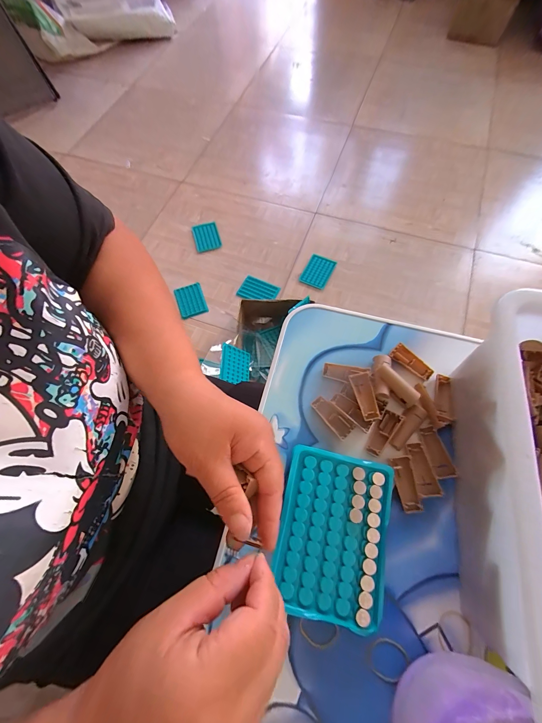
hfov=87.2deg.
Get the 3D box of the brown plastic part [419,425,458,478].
[{"bbox_3d":[0.166,0.091,0.286,0.019,0.005,0.048,-13,68,-4],"label":"brown plastic part"}]

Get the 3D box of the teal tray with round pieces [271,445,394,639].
[{"bbox_3d":[0.056,0.153,0.259,0.095,0.018,0.129,10,68,6],"label":"teal tray with round pieces"}]

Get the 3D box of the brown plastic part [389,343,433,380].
[{"bbox_3d":[0.160,0.001,0.323,0.049,0.011,0.020,38,73,16],"label":"brown plastic part"}]

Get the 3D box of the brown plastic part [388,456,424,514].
[{"bbox_3d":[0.133,0.120,0.279,0.018,0.009,0.049,-10,67,-3],"label":"brown plastic part"}]

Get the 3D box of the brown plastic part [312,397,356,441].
[{"bbox_3d":[0.064,0.058,0.301,0.020,0.006,0.048,-40,72,-14],"label":"brown plastic part"}]

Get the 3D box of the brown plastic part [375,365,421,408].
[{"bbox_3d":[0.133,0.025,0.301,0.018,0.010,0.050,-43,85,-15],"label":"brown plastic part"}]

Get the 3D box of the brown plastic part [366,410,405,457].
[{"bbox_3d":[0.116,0.074,0.294,0.018,0.008,0.050,32,72,14],"label":"brown plastic part"}]

